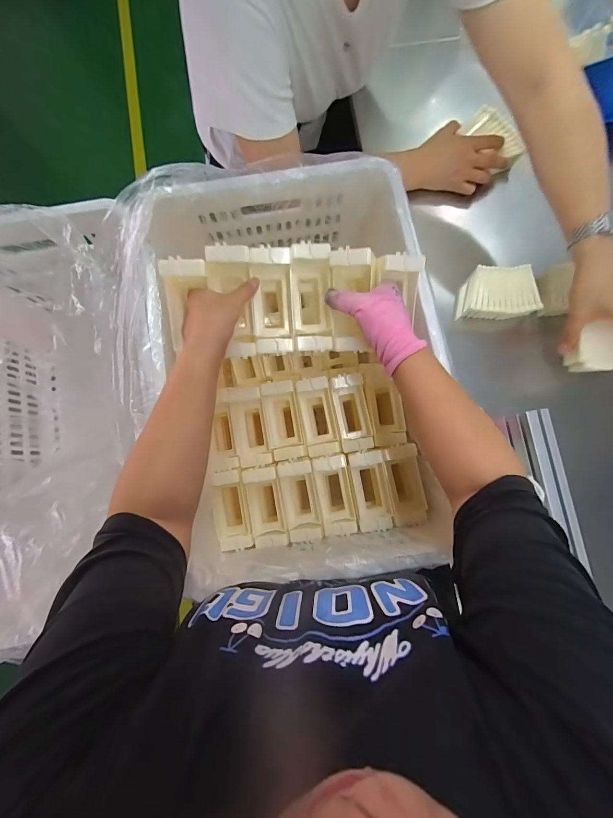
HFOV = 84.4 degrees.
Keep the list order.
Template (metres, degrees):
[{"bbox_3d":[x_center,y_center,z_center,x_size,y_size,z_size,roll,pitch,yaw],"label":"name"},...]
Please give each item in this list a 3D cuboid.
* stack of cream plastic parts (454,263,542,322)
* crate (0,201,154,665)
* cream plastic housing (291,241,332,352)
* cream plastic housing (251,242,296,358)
[{"bbox_3d":[0.327,-0.193,0.570,0.121,0.045,0.079,3,82,0],"label":"stack of cream plastic parts"},{"bbox_3d":[-0.395,0.028,0.545,0.390,0.298,0.569,-7,82,-1],"label":"crate"},{"bbox_3d":[0.007,-0.142,0.443,0.051,0.052,0.127,-3,101,-1],"label":"cream plastic housing"},{"bbox_3d":[-0.044,-0.138,0.437,0.052,0.043,0.125,-1,110,0],"label":"cream plastic housing"}]

